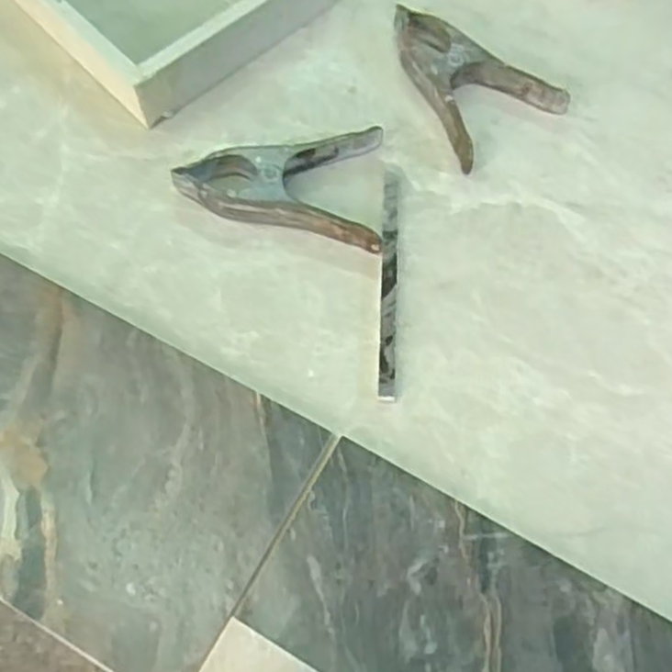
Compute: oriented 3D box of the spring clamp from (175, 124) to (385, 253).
[{"bbox_3d":[-0.041,-0.125,0.554,0.157,0.025,0.100,8,67,3],"label":"spring clamp"}]

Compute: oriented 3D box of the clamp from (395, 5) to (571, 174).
[{"bbox_3d":[0.117,-0.223,0.599,0.105,0.026,0.154,-24,69,-11],"label":"clamp"}]

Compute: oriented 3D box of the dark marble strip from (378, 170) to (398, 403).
[{"bbox_3d":[0.040,-0.043,0.530,0.013,0.008,0.189,3,66,0],"label":"dark marble strip"}]

